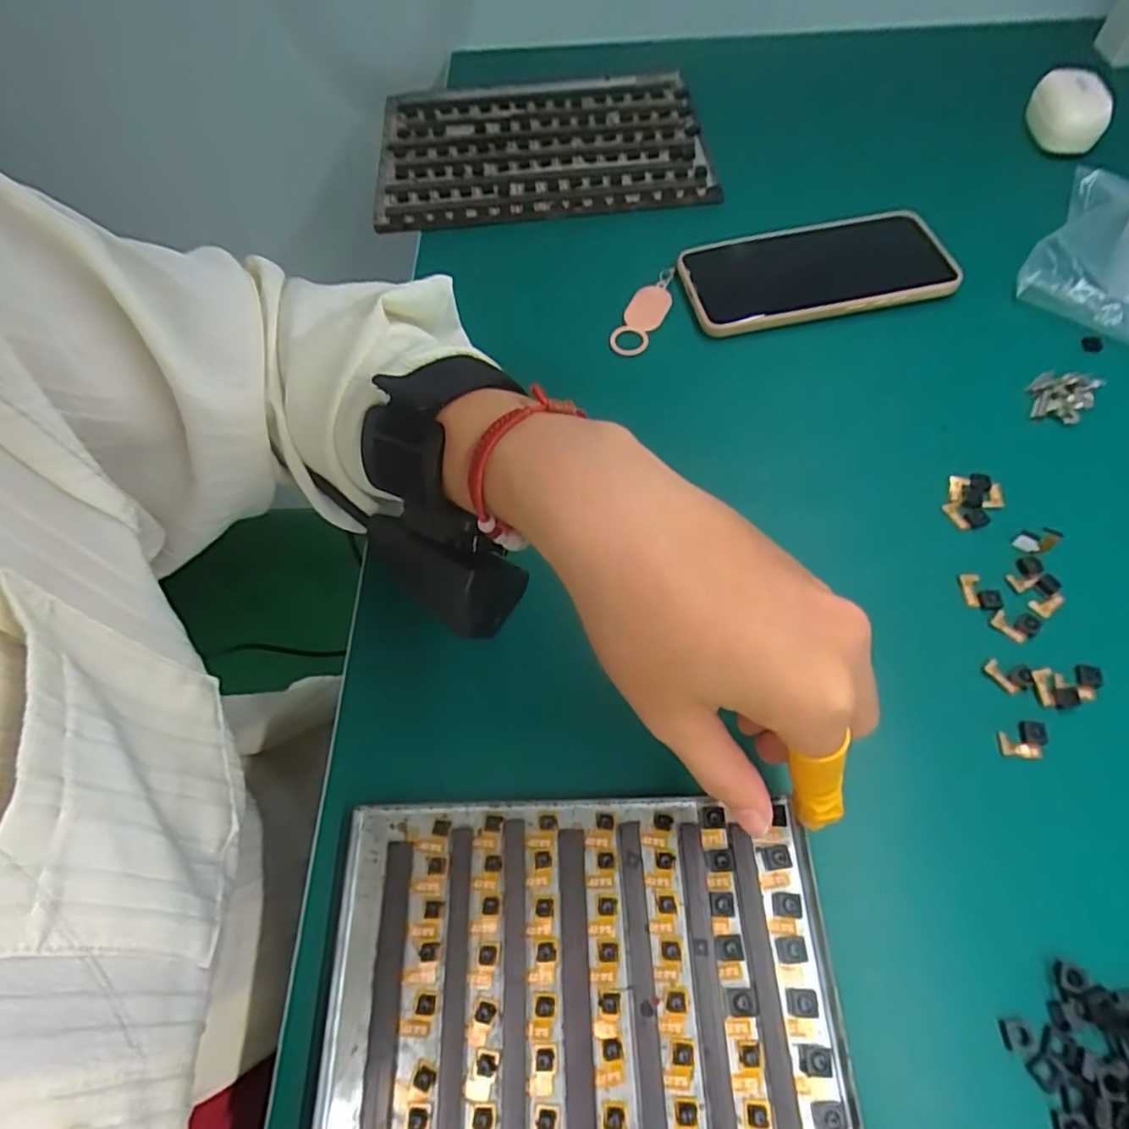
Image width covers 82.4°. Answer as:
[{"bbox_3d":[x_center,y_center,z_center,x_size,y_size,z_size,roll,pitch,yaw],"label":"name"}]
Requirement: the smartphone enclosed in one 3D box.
[{"bbox_3d":[0.158,-0.184,0.406,0.166,0.017,0.074,-8,61,0],"label":"smartphone"}]

